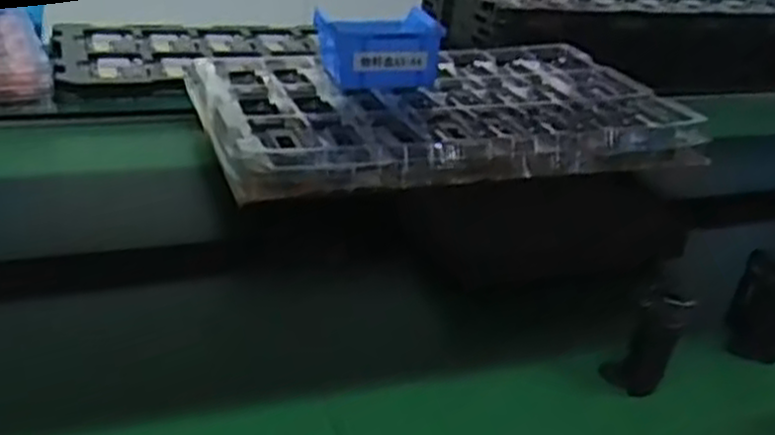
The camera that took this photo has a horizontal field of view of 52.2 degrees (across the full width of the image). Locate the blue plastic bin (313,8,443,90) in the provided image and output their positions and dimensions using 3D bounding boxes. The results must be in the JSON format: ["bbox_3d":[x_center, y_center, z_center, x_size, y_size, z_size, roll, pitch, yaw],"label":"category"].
[{"bbox_3d":[-0.009,-0.192,0.894,0.128,0.084,0.113,-1,29,-12],"label":"blue plastic bin"}]

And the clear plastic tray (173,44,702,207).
[{"bbox_3d":[0.062,-0.129,0.870,0.521,0.035,0.324,-4,30,-18],"label":"clear plastic tray"}]

